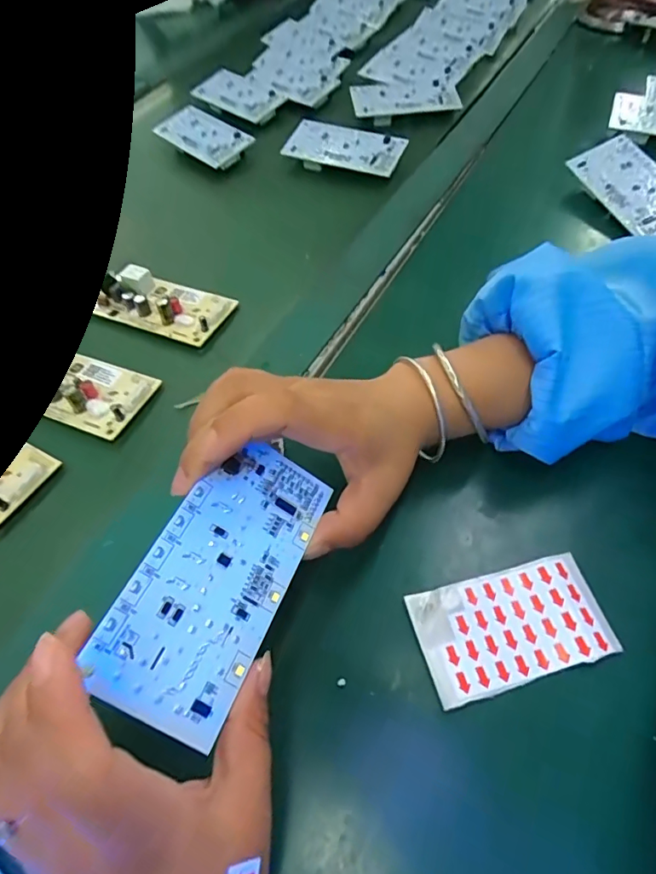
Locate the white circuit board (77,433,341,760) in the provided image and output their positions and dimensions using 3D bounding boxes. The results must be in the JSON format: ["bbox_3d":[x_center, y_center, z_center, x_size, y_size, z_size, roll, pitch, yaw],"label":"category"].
[{"bbox_3d":[-0.042,0.052,0.199,0.055,0.004,0.113,35,55,-10],"label":"white circuit board"}]

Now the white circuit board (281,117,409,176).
[{"bbox_3d":[0.015,-0.282,0.483,0.113,0.008,0.053,20,75,15],"label":"white circuit board"}]

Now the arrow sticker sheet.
[{"bbox_3d":[0.090,0.092,0.246,0.090,0.004,0.051,-14,53,-5],"label":"arrow sticker sheet"}]

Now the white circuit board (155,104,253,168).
[{"bbox_3d":[-0.133,-0.315,0.520,0.113,0.010,0.053,37,75,23],"label":"white circuit board"}]

